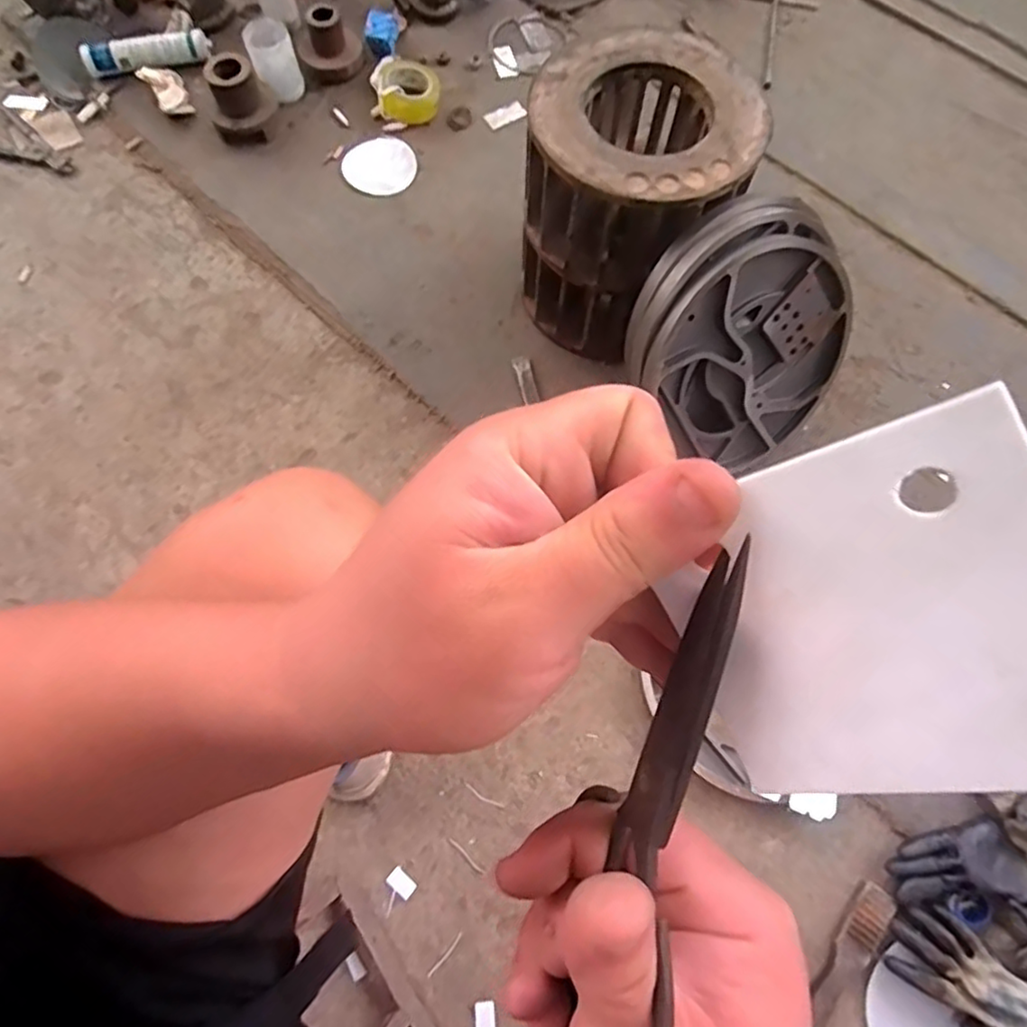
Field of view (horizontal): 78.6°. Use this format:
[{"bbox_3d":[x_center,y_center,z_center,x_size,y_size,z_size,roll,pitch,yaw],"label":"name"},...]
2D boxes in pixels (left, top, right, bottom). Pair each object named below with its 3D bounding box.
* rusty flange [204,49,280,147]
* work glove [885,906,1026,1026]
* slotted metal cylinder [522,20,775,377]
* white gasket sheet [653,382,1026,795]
[{"bbox_3d":[-0.474,-0.726,1.092,0.110,0.104,0.100,-10,72,-6],"label":"rusty flange"},{"bbox_3d":[0.558,0.558,0.734,0.215,0.065,0.100,33,73,8],"label":"work glove"},{"bbox_3d":[0.160,-0.435,0.896,0.265,0.301,0.283,1,70,-2],"label":"slotted metal cylinder"},{"bbox_3d":[0.083,0.027,0.151,0.004,0.087,0.086,-31,95,-50],"label":"white gasket sheet"}]

